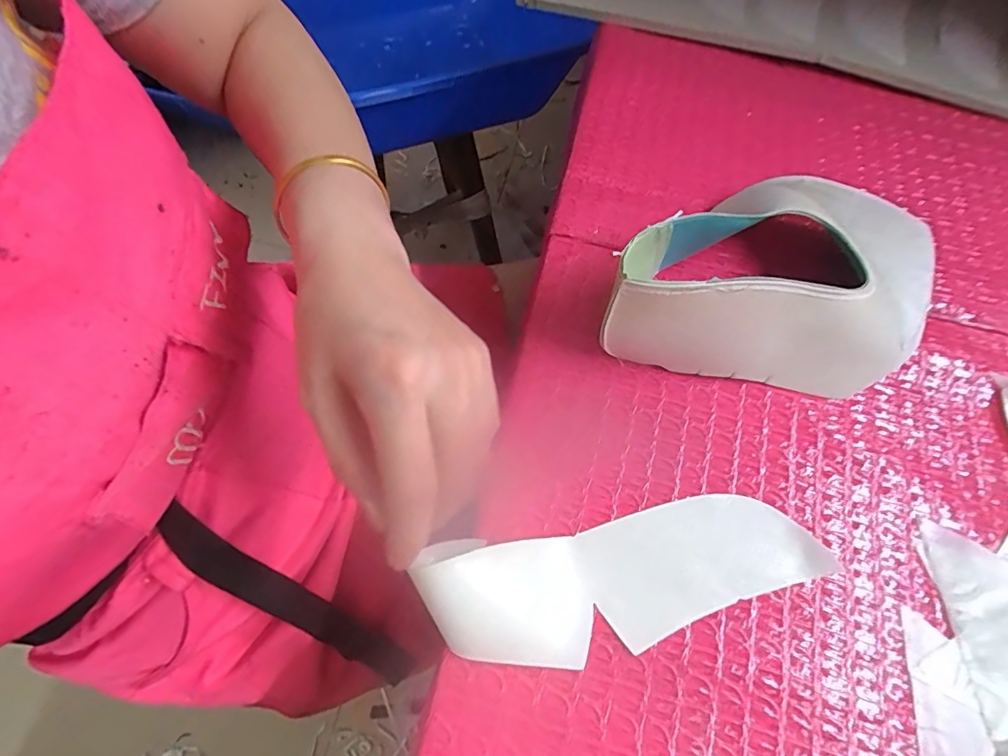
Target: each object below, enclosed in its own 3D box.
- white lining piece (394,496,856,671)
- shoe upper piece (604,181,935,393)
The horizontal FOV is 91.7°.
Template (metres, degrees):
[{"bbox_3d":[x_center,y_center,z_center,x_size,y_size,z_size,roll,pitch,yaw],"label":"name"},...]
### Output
[{"bbox_3d":[0.066,0.104,0.256,0.213,0.020,0.063,-6,64,-11],"label":"white lining piece"},{"bbox_3d":[0.175,-0.077,0.315,0.210,0.078,0.150,9,64,2],"label":"shoe upper piece"}]

